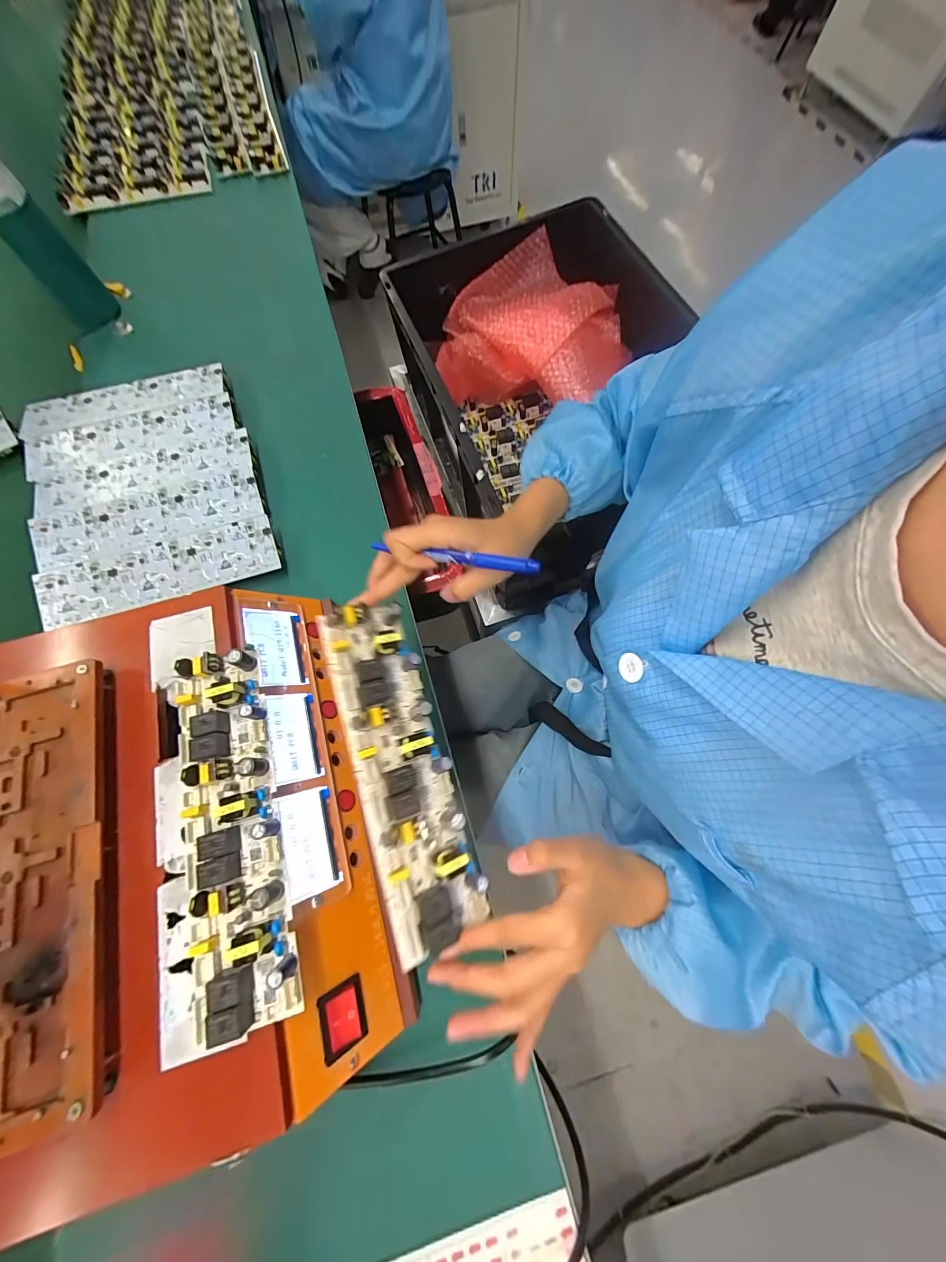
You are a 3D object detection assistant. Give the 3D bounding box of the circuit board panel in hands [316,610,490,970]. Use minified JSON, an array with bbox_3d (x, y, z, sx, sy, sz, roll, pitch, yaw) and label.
[{"bbox_3d":[-0.052,0.090,0.286,0.060,0.033,0.231,-18,76,-5],"label":"circuit board panel in hands"}]

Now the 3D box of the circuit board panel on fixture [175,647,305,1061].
[{"bbox_3d":[-0.165,0.124,0.268,0.055,0.026,0.233,-17,71,-4],"label":"circuit board panel on fixture"}]

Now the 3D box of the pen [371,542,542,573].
[{"bbox_3d":[-0.014,-0.055,0.293,0.129,0.006,0.009,11,71,18],"label":"pen"}]

